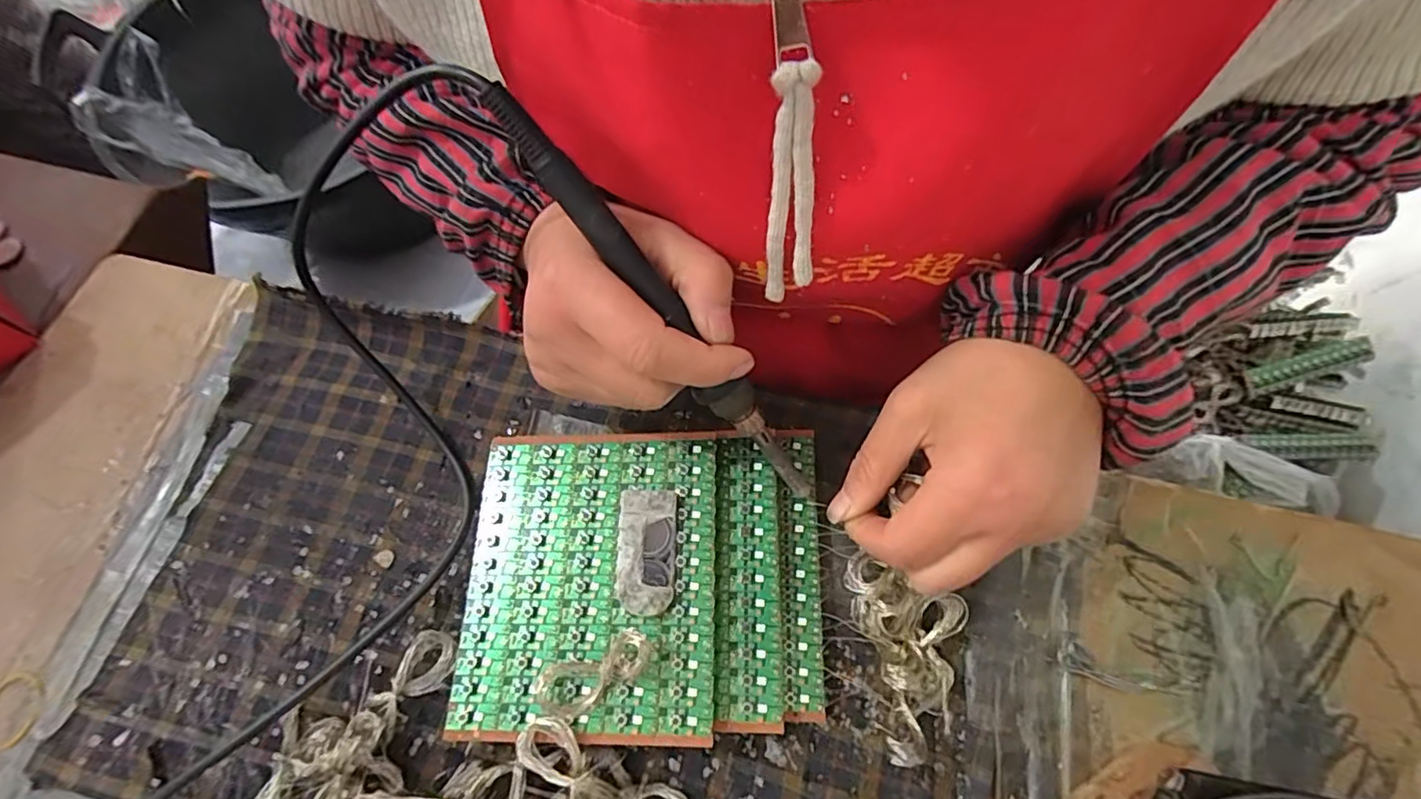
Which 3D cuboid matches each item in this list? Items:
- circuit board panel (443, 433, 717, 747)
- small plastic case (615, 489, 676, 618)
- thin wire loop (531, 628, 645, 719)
[{"bbox_3d":[-0.052,0.074,0.259,0.107,0.004,0.125,-1,67,7],"label":"circuit board panel"},{"bbox_3d":[-0.027,0.065,0.257,0.023,0.012,0.050,1,67,1],"label":"small plastic case"},{"bbox_3d":[-0.045,0.109,0.240,0.051,0.011,0.020,-30,68,9],"label":"thin wire loop"}]

